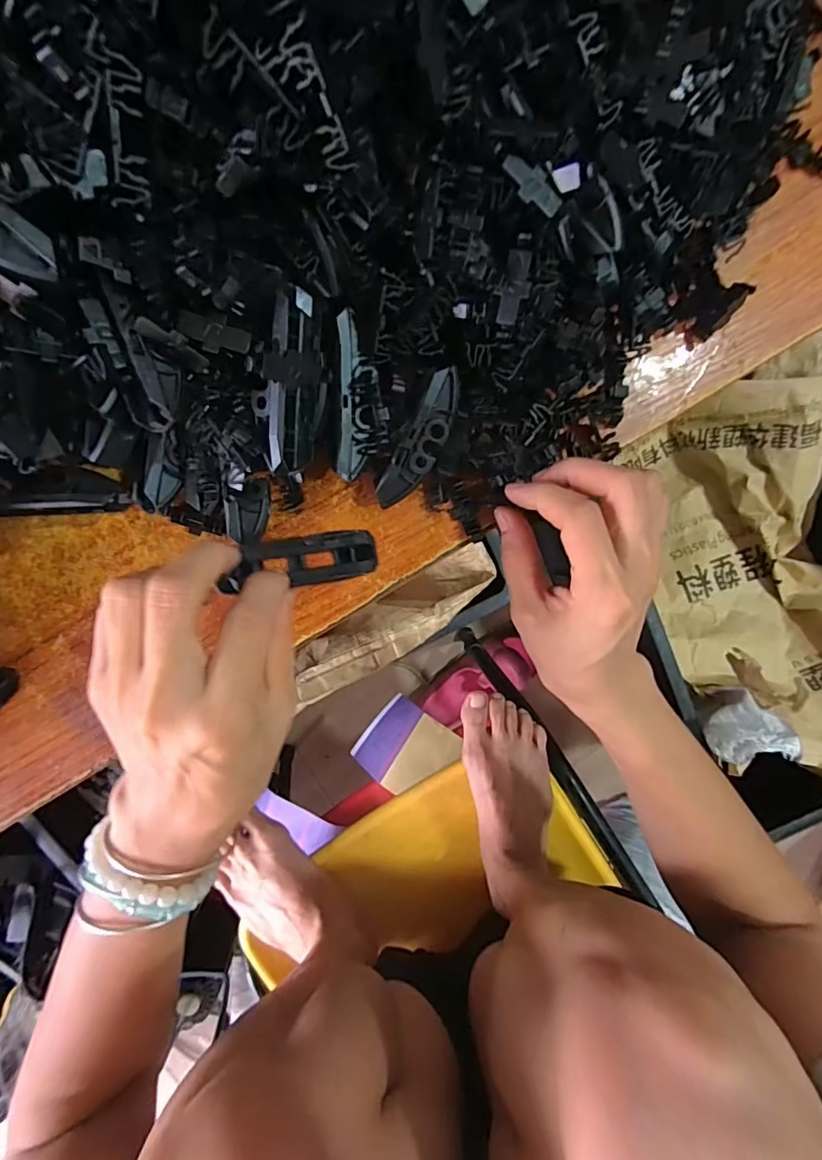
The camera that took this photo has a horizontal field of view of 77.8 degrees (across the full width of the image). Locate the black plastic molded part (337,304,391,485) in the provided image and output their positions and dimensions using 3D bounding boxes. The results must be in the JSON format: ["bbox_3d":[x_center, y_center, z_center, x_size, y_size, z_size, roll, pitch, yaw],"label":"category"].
[{"bbox_3d":[-0.022,-0.079,0.223,0.021,0.009,0.067,-1,107,-4],"label":"black plastic molded part"}]

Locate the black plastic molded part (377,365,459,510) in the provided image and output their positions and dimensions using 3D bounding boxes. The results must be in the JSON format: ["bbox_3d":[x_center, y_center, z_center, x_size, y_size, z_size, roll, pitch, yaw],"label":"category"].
[{"bbox_3d":[0.005,-0.064,0.239,0.018,0.008,0.068,27,109,-6],"label":"black plastic molded part"}]

